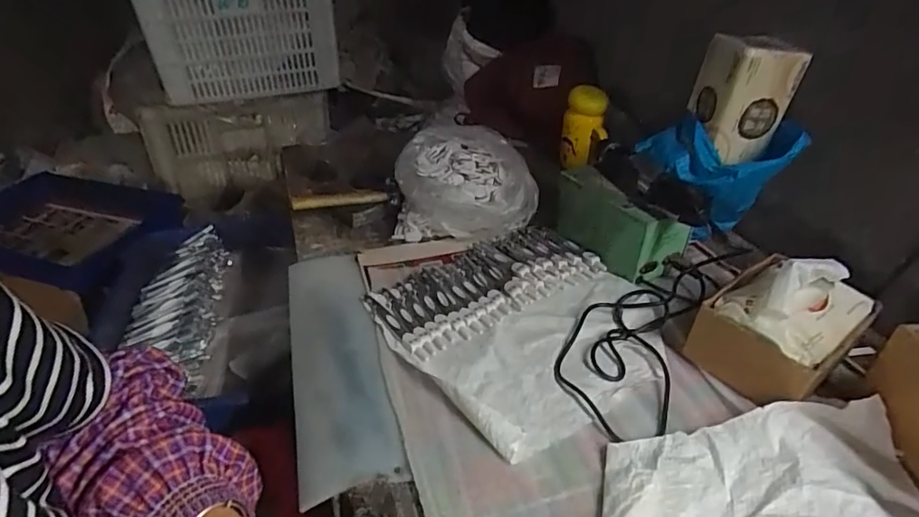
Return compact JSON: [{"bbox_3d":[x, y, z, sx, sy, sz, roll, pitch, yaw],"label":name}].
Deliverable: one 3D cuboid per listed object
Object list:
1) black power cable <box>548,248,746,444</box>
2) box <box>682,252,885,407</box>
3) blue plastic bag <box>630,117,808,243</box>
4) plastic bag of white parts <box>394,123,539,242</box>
[{"bbox_3d":[0.204,0.074,0.584,0.124,0.034,0.304,23,46,27],"label":"black power cable"},{"bbox_3d":[0.323,0.062,0.527,0.151,0.100,0.118,-24,42,-31],"label":"box"},{"bbox_3d":[0.319,-0.102,0.689,0.176,0.148,0.121,9,35,12],"label":"blue plastic bag"},{"bbox_3d":[0.003,-0.108,0.770,0.183,0.111,0.176,-9,36,-14],"label":"plastic bag of white parts"}]

